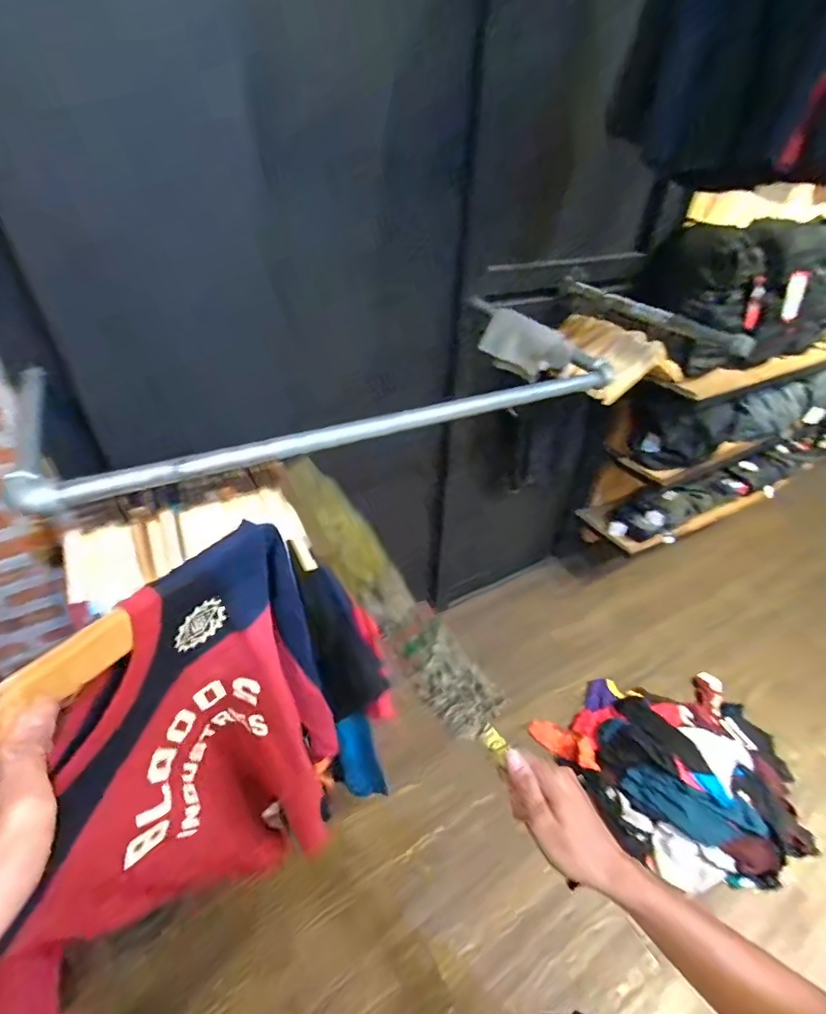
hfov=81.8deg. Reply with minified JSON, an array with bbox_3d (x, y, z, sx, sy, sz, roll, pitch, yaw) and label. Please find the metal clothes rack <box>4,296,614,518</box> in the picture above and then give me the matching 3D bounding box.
[{"bbox_3d":[-0.112,-0.232,0.842,0.980,0.063,0.416,-19,43,-25],"label":"metal clothes rack"}]

